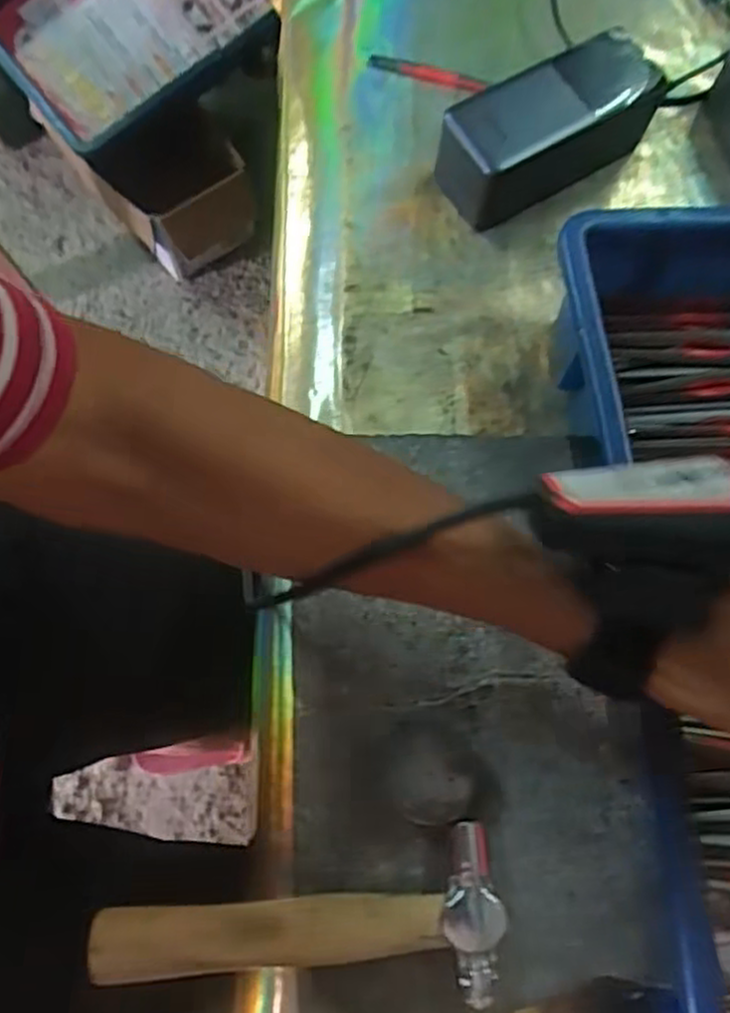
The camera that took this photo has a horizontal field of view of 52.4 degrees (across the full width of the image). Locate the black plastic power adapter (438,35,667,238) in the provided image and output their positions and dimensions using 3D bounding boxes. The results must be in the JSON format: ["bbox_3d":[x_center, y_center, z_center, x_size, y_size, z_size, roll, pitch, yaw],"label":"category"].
[{"bbox_3d":[0.106,-0.220,0.435,0.129,0.055,0.051,-29,75,-10],"label":"black plastic power adapter"}]

